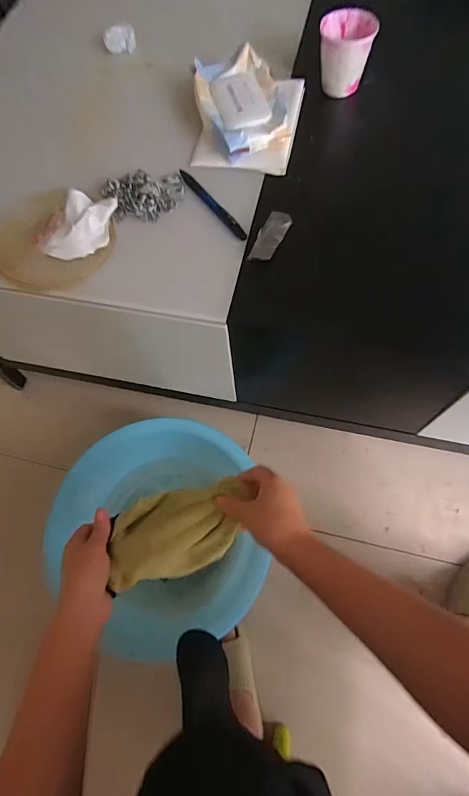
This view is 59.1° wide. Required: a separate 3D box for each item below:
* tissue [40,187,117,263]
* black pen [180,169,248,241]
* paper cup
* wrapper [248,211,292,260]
[{"bbox_3d":[-0.173,-0.199,0.470,0.054,0.034,0.091,7,68,6],"label":"tissue"},{"bbox_3d":[-0.029,-0.236,0.498,0.015,0.009,0.137,-32,69,-10],"label":"black pen"},{"bbox_3d":[0.144,-0.451,0.542,0.067,0.066,0.067,-1,67,3],"label":"paper cup"},{"bbox_3d":[0.042,-0.183,0.468,0.028,0.011,0.068,23,71,12],"label":"wrapper"}]

